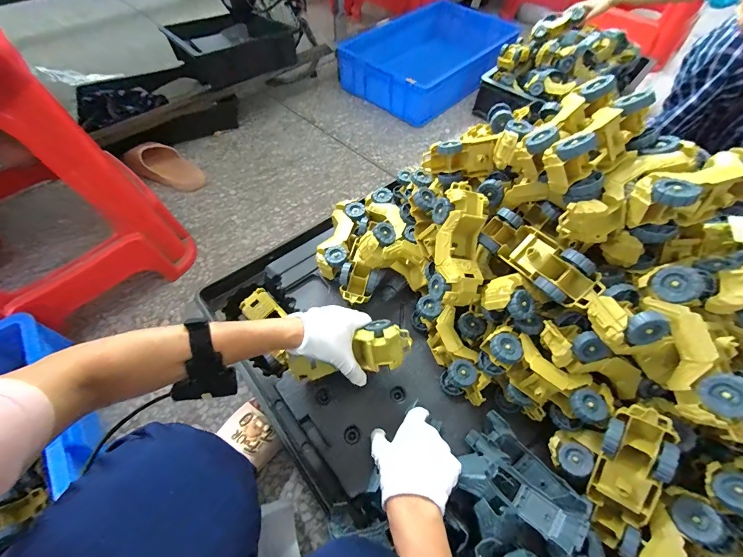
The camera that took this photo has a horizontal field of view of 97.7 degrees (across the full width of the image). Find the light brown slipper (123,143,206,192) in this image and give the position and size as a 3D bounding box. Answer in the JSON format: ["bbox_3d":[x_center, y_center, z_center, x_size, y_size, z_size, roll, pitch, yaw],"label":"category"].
[{"bbox_3d":[-0.625,-0.347,0.996,0.241,0.061,0.129,23,60,12],"label":"light brown slipper"}]

